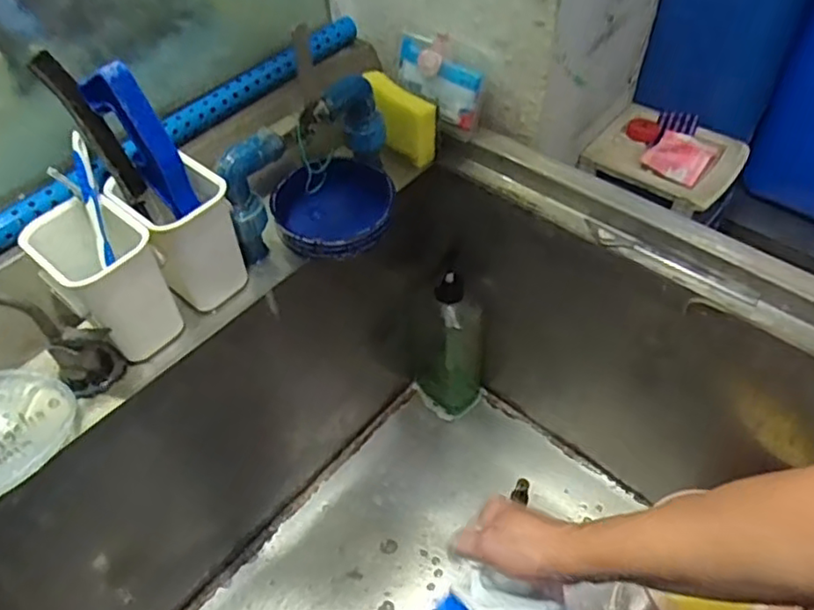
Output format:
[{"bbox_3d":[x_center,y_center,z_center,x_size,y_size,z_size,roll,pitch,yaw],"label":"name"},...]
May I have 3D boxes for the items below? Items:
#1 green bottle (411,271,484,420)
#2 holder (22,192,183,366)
[{"bbox_3d":[0.058,0.055,0.833,0.098,0.252,0.073,-1,51,2],"label":"green bottle"},{"bbox_3d":[-0.238,-0.019,0.506,0.072,0.106,0.083,-38,59,-24],"label":"holder"}]

